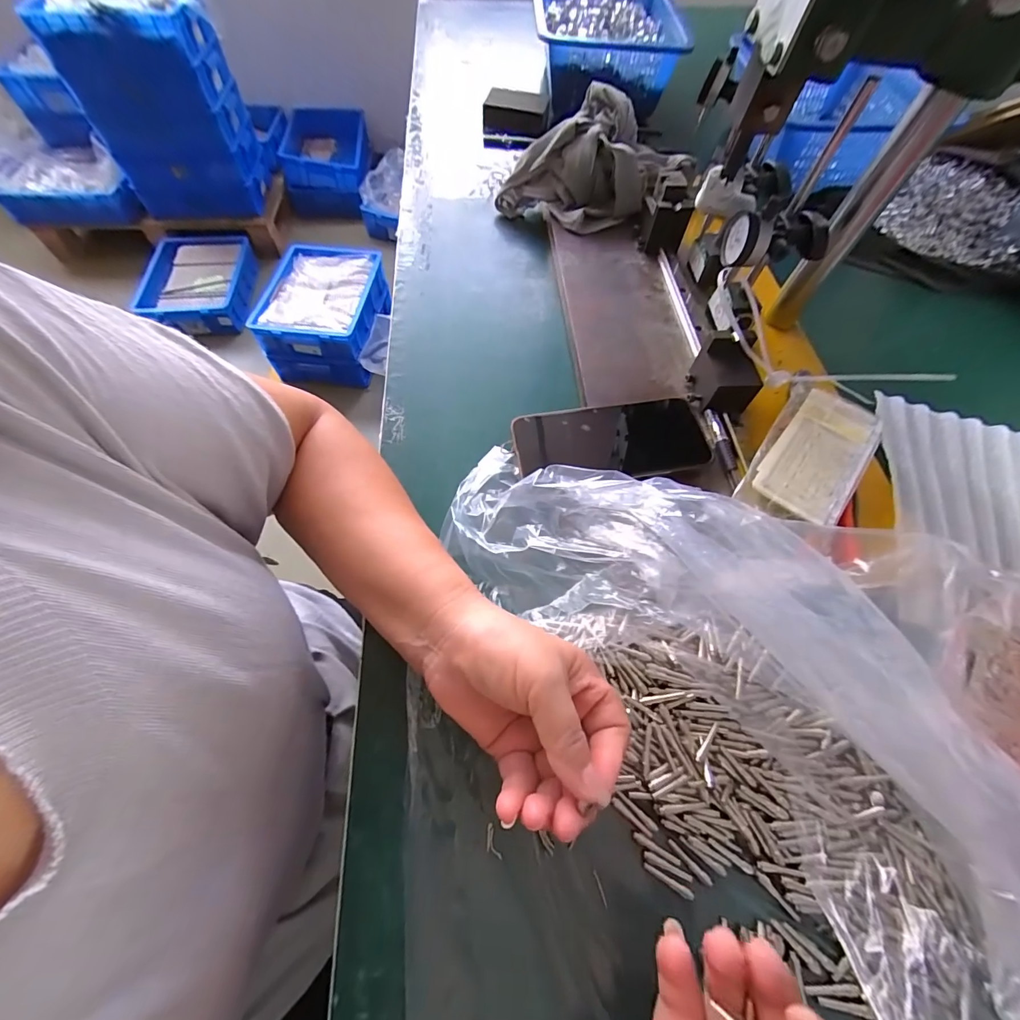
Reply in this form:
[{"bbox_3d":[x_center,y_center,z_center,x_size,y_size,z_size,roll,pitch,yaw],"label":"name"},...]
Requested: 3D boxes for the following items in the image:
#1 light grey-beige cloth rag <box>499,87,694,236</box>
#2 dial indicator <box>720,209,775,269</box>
[{"bbox_3d":[0.101,-0.432,0.543,0.209,0.100,0.155,-25,64,-13],"label":"light grey-beige cloth rag"},{"bbox_3d":[0.192,-0.217,0.350,0.022,0.039,0.037,-3,62,-3],"label":"dial indicator"}]

